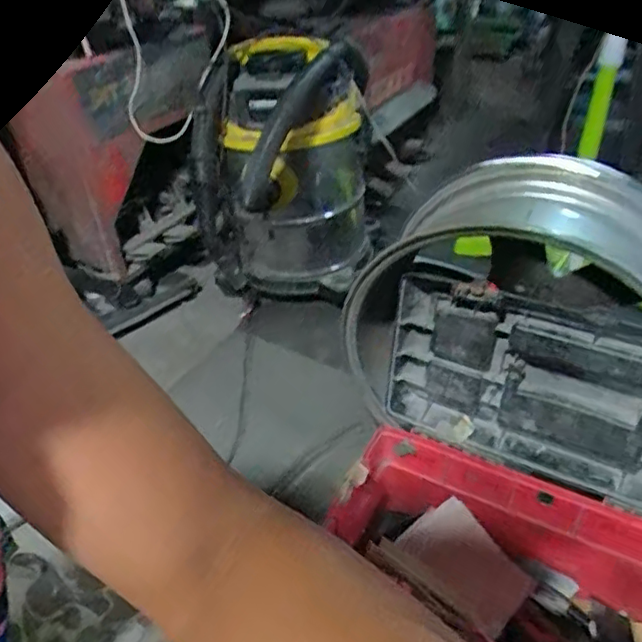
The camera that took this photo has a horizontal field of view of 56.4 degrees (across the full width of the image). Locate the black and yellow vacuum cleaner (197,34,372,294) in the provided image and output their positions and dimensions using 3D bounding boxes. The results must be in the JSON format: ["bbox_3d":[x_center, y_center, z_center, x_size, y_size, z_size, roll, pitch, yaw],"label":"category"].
[{"bbox_3d":[-0.072,-0.280,1.166,0.266,0.453,0.301,7,39,13],"label":"black and yellow vacuum cleaner"}]

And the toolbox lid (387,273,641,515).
[{"bbox_3d":[0.279,0.090,0.660,0.433,0.197,0.056,18,42,25],"label":"toolbox lid"}]

